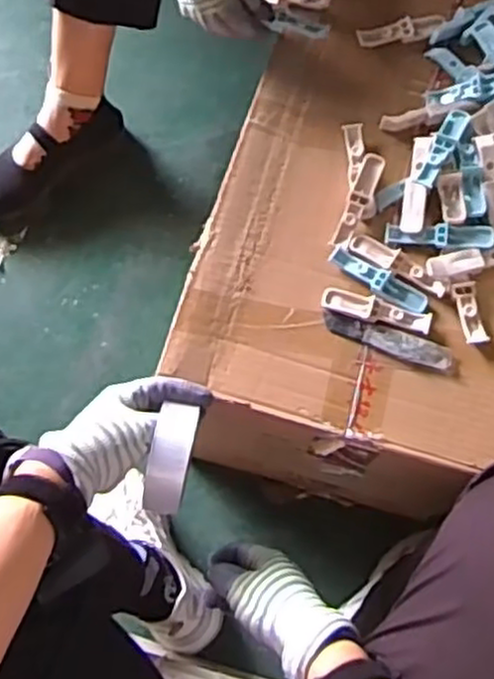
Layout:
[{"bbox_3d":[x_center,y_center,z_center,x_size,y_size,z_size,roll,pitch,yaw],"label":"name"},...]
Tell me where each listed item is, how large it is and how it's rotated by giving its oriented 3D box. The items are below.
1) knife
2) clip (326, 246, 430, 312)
[{"bbox_3d":[0.127,0.002,0.680,0.119,0.004,0.023,18,73,5],"label":"knife"},{"bbox_3d":[0.121,-0.054,0.693,0.099,0.008,0.023,33,74,9],"label":"clip"}]

